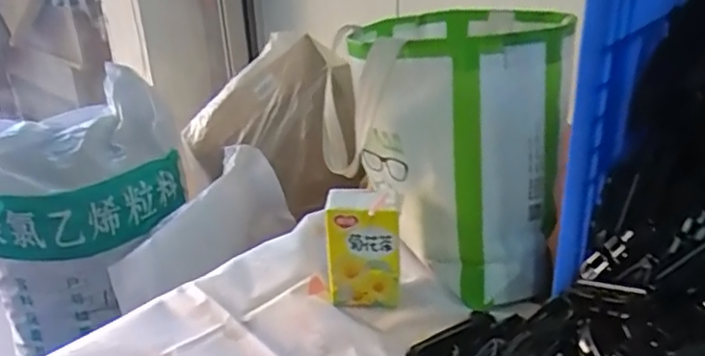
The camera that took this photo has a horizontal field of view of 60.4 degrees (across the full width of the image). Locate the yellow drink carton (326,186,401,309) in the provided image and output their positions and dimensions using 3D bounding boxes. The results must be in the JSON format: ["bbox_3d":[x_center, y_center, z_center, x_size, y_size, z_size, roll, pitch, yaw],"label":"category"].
[{"bbox_3d":[0.011,0.065,0.571,0.065,0.110,0.035,2,27,10],"label":"yellow drink carton"}]

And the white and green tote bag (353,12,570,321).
[{"bbox_3d":[0.120,-0.016,0.597,0.220,0.283,0.146,-4,16,4],"label":"white and green tote bag"}]

